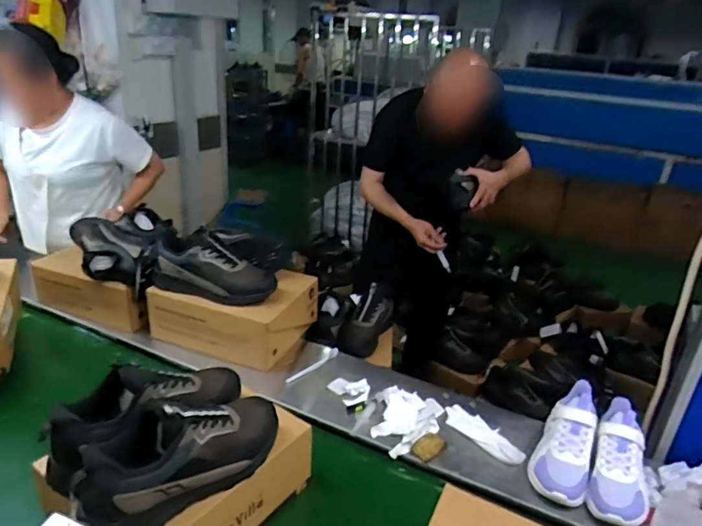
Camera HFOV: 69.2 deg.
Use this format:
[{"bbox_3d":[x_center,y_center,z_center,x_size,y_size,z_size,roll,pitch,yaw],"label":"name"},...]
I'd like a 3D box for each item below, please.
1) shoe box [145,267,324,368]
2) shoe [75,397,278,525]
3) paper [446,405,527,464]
[{"bbox_3d":[-0.286,0.105,1.280,0.355,0.155,0.251,11,26,14],"label":"shoe box"},{"bbox_3d":[-0.227,0.250,0.711,0.292,0.137,0.101,-19,34,-41],"label":"shoe"},{"bbox_3d":[0.265,0.343,1.025,0.176,0.017,0.061,26,32,38],"label":"paper"}]

